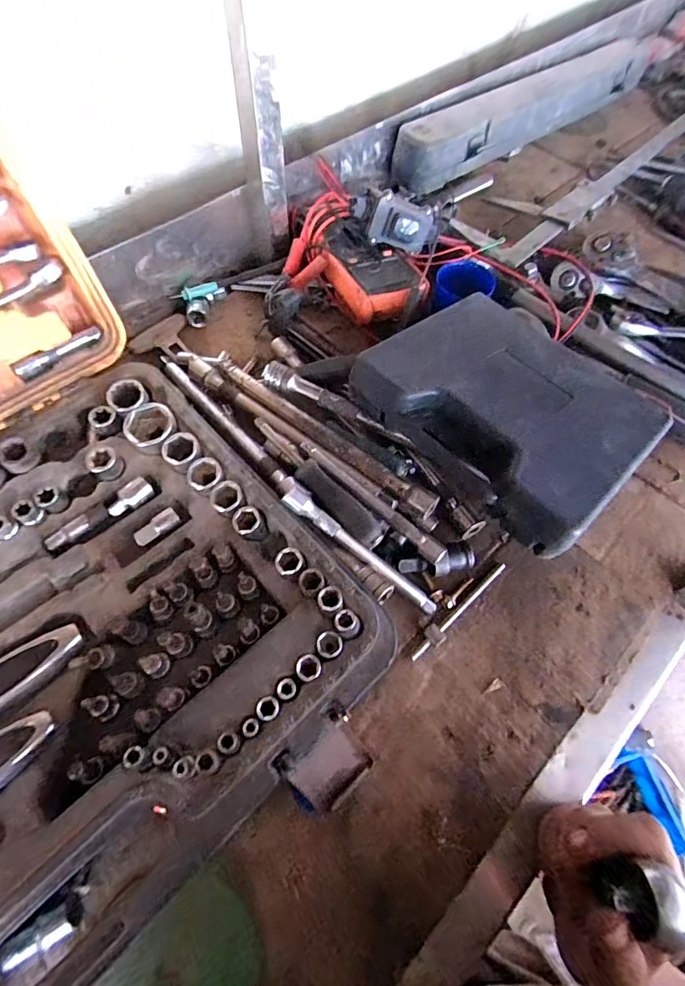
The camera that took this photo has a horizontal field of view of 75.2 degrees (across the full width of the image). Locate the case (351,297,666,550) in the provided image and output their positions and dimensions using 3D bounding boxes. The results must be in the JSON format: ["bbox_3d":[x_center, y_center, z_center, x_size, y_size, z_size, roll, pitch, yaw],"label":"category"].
[{"bbox_3d":[0.160,-0.093,0.396,0.223,0.057,0.225,-39,65,-20],"label":"case"}]

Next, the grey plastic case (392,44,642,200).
[{"bbox_3d":[0.294,-0.586,0.679,0.565,0.084,0.060,-40,71,-19],"label":"grey plastic case"}]

